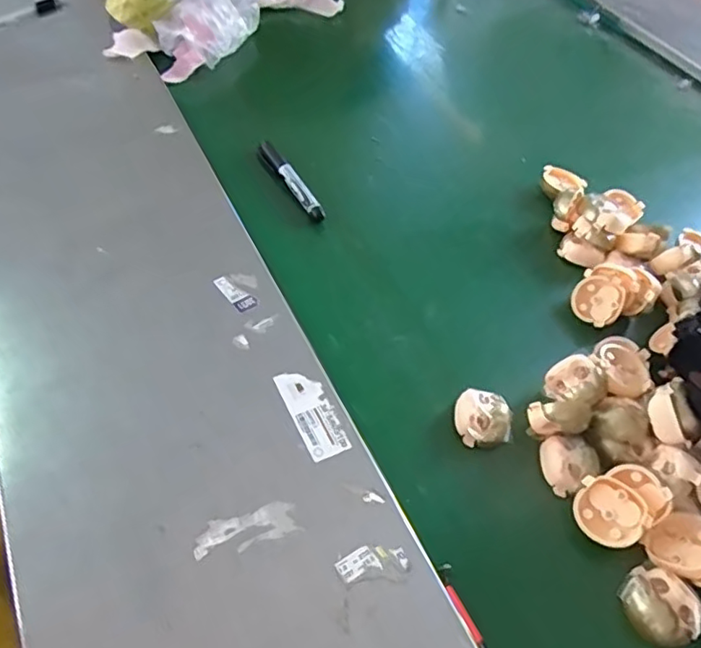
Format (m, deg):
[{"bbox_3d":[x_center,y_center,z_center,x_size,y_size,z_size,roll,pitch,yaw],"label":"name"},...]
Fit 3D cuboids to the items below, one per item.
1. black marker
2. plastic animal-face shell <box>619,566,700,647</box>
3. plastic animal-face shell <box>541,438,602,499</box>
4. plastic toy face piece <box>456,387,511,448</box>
[{"bbox_3d":[-0.066,-0.155,0.638,0.025,0.024,0.128,-23,57,-21],"label":"black marker"},{"bbox_3d":[0.217,0.197,0.404,0.040,0.021,0.050,-24,59,-25],"label":"plastic animal-face shell"},{"bbox_3d":[0.176,0.112,0.466,0.044,0.019,0.043,-13,55,-18],"label":"plastic animal-face shell"},{"bbox_3d":[0.110,0.078,0.480,0.044,0.021,0.044,4,51,-5],"label":"plastic toy face piece"}]

